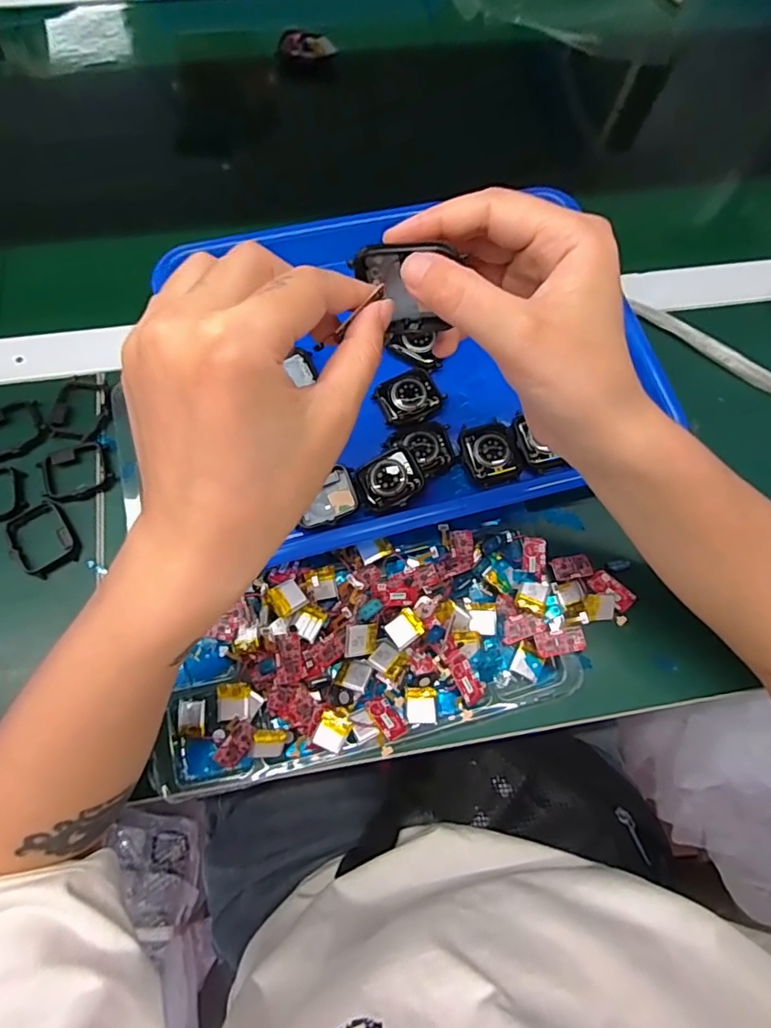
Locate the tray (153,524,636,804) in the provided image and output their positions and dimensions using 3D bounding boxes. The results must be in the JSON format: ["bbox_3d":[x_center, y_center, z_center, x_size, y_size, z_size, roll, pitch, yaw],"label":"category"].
[{"bbox_3d":[0.006,0.076,0.333,0.300,0.035,0.124,-14,73,-7],"label":"tray"}]

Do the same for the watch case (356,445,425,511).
[{"bbox_3d":[0.003,-0.023,0.348,0.039,0.011,0.036,-25,74,-11],"label":"watch case"}]

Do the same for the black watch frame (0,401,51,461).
[{"bbox_3d":[-0.267,-0.059,0.378,0.046,0.009,0.038,-33,76,-13],"label":"black watch frame"}]

